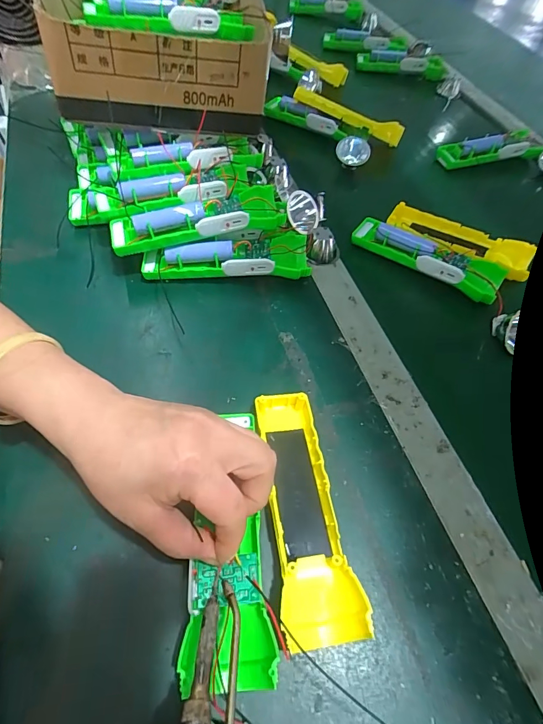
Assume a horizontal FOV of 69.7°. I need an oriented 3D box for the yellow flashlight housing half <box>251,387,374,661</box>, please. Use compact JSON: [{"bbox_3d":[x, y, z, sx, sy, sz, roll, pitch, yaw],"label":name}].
[{"bbox_3d":[0.020,0.098,0.272,0.045,0.025,0.164,-6,57,-9],"label":"yellow flashlight housing half"}]

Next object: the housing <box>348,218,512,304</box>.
[{"bbox_3d":[0.169,-0.118,0.426,0.163,0.022,0.054,27,59,13],"label":"housing"}]

